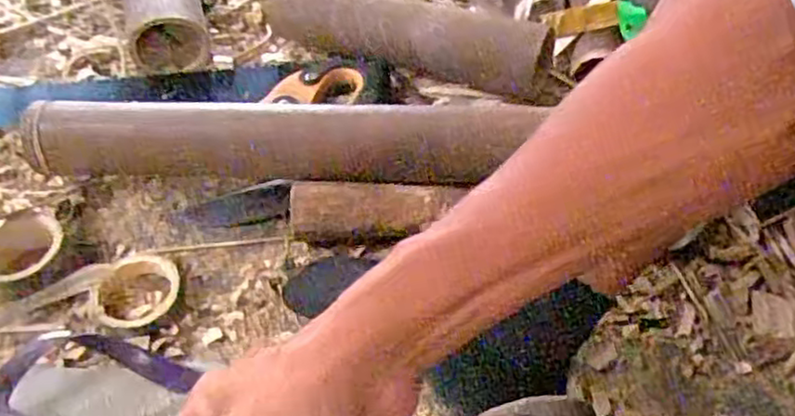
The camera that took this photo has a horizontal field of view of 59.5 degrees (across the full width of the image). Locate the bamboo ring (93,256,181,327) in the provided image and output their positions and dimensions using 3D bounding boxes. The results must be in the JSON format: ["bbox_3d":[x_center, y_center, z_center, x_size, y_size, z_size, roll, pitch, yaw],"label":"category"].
[{"bbox_3d":[-0.204,0.064,0.544,0.054,0.018,0.069,22,55,14],"label":"bamboo ring"}]

